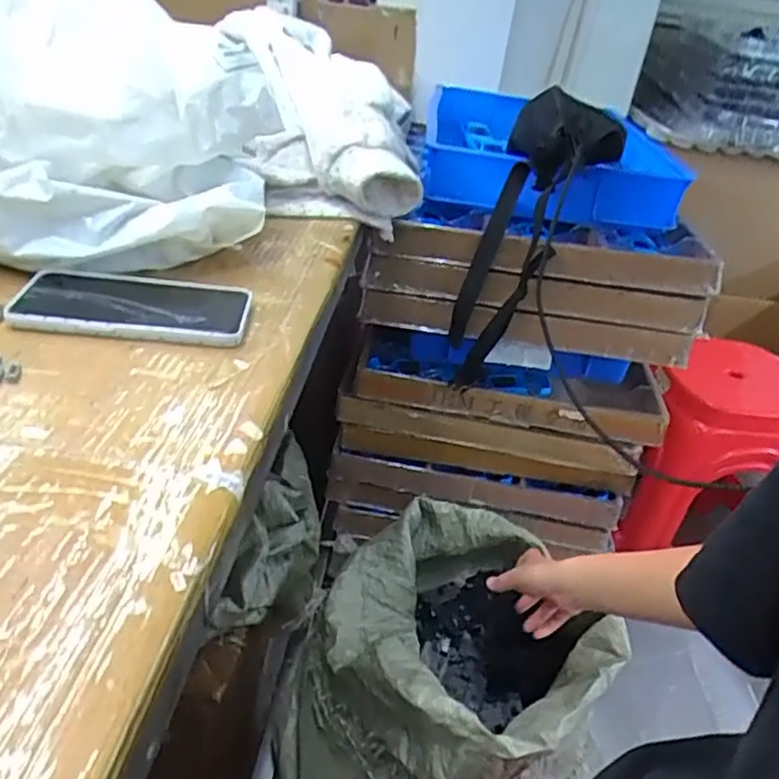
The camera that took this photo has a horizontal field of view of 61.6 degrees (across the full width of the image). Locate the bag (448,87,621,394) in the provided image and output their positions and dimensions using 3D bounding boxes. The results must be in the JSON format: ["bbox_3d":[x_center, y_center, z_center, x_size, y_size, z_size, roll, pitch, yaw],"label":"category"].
[{"bbox_3d":[0.200,-0.199,0.918,0.156,0.372,0.195,20,35,18],"label":"bag"}]

